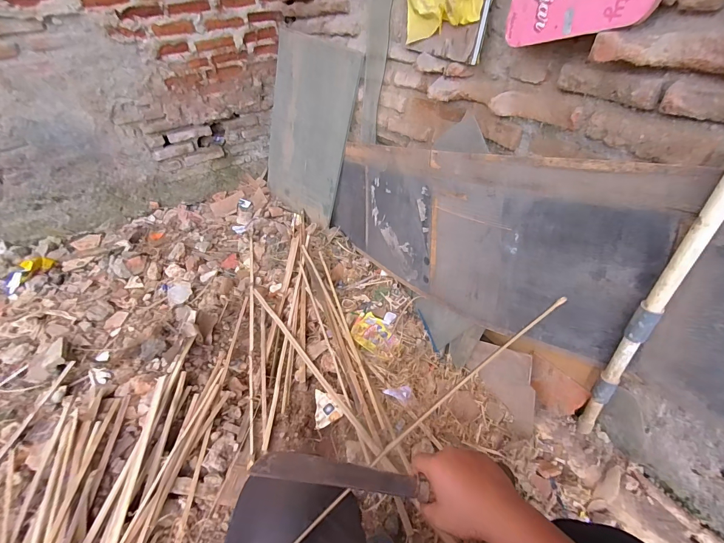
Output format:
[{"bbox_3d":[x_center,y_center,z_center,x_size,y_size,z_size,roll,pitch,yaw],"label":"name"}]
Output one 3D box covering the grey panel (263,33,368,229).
[{"bbox_3d":[-0.270,-0.639,1.577,0.024,0.743,0.614,-13,40,-40],"label":"grey panel"}]

